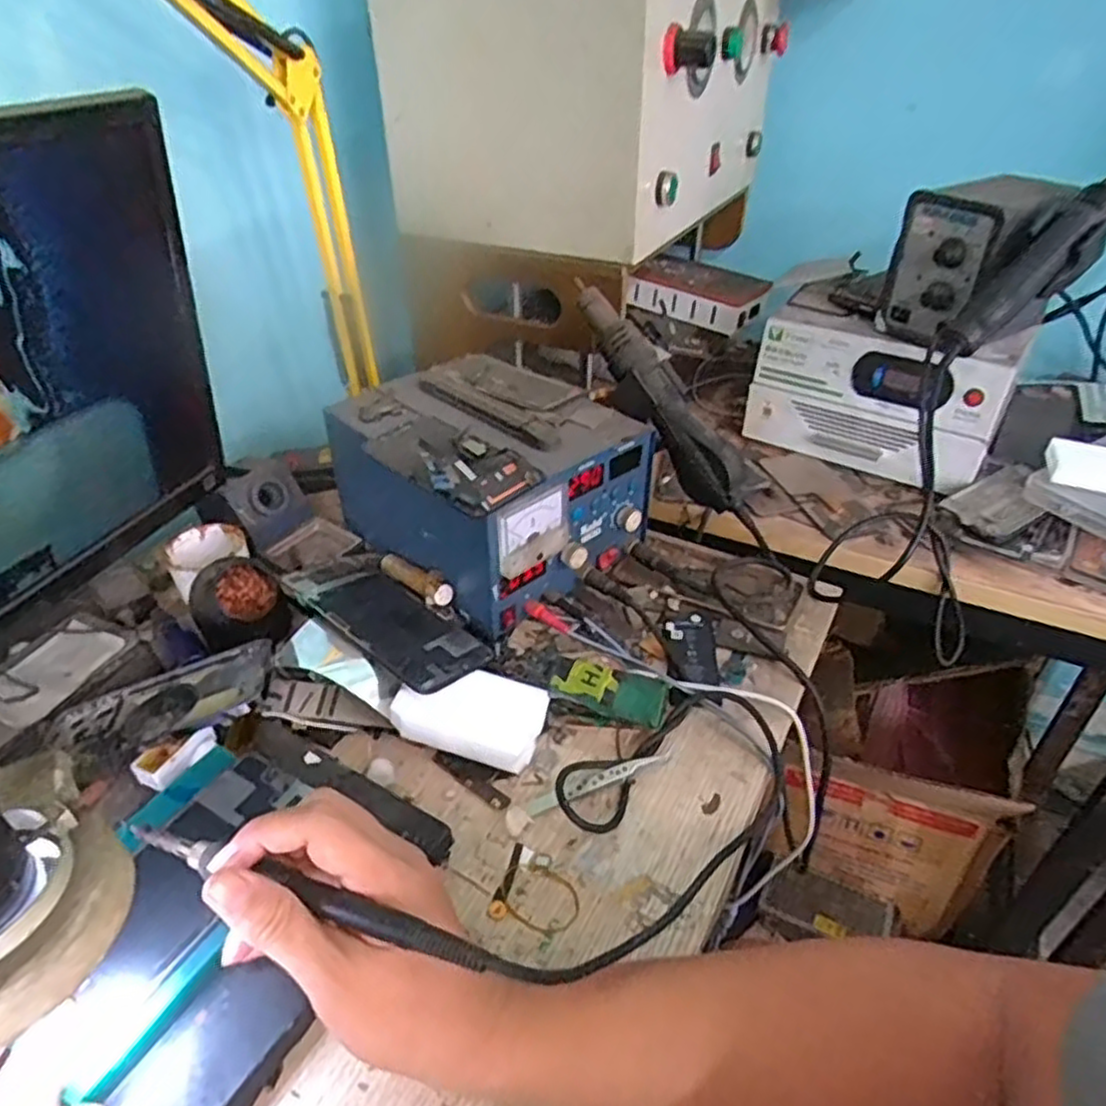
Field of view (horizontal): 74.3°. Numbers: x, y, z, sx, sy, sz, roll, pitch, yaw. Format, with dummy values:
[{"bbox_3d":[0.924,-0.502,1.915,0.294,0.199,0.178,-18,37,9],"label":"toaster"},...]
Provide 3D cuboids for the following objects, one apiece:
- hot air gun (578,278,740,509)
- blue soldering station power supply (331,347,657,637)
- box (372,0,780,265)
[{"bbox_3d":[0.090,-0.137,0.630,0.044,0.065,0.228,-26,80,-30],"label":"hot air gun"},{"bbox_3d":[-0.055,-0.066,0.641,0.198,0.148,0.221,-29,45,-31],"label":"blue soldering station power supply"},{"bbox_3d":[0.040,-0.471,0.771,0.296,0.219,0.339,20,42,25],"label":"box"}]

